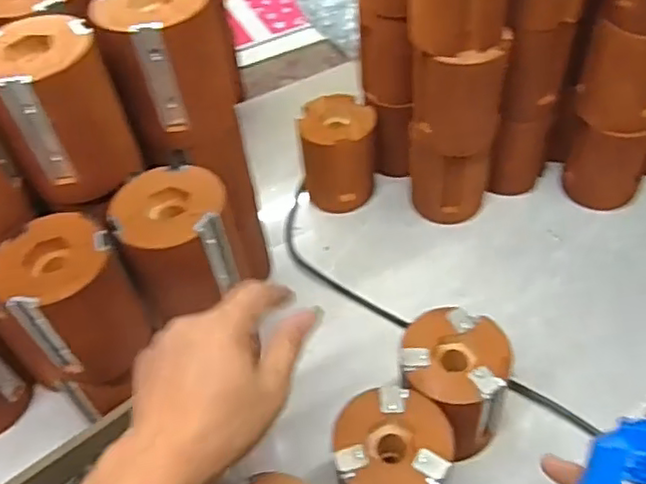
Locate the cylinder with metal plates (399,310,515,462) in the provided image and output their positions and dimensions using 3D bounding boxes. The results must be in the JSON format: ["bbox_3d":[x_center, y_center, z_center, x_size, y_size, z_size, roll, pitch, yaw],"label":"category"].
[{"bbox_3d":[0.098,0.113,0.490,0.083,0.100,0.078,33,60,28],"label":"cylinder with metal plates"}]

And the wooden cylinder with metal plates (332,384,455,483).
[{"bbox_3d":[0.047,0.165,0.453,0.081,0.105,0.083,-3,50,3],"label":"wooden cylinder with metal plates"}]

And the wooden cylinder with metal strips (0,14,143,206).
[{"bbox_3d":[-0.179,-0.087,0.435,0.078,0.100,0.072,-27,53,-16],"label":"wooden cylinder with metal strips"}]

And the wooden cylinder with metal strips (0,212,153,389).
[{"bbox_3d":[-0.173,0.043,0.453,0.079,0.103,0.074,-3,50,3],"label":"wooden cylinder with metal strips"}]

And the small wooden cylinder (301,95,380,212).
[{"bbox_3d":[0.016,-0.093,0.680,0.079,0.094,0.079,-11,50,-4],"label":"small wooden cylinder"}]

